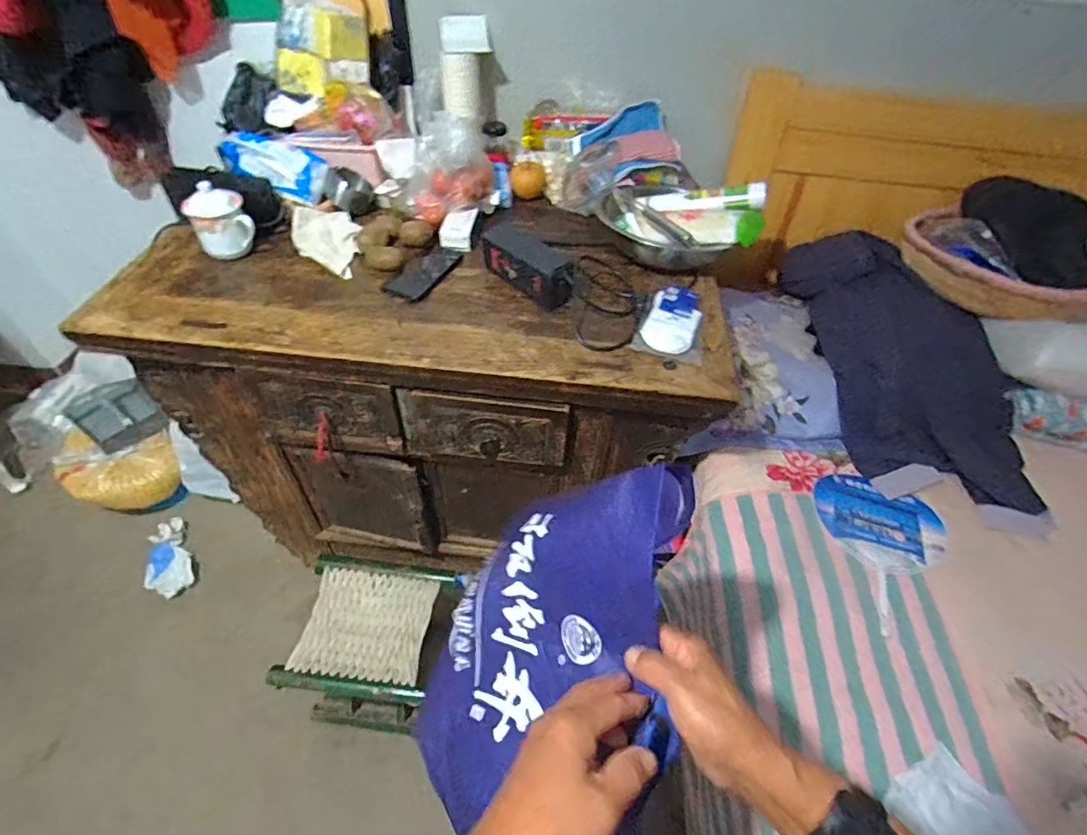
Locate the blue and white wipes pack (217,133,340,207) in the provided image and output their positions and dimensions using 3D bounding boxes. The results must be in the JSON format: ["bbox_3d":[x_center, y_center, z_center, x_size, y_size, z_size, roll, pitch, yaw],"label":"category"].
[{"bbox_3d":[-0.506,-0.472,0.995,0.179,0.060,0.094,18,84,-15],"label":"blue and white wipes pack"}]

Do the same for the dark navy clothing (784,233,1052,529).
[{"bbox_3d":[0.738,-0.093,1.060,0.290,0.175,0.681,-17,74,-18],"label":"dark navy clothing"}]

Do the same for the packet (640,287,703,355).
[{"bbox_3d":[0.214,-0.162,0.866,0.085,0.020,0.153,19,50,12],"label":"packet"}]

